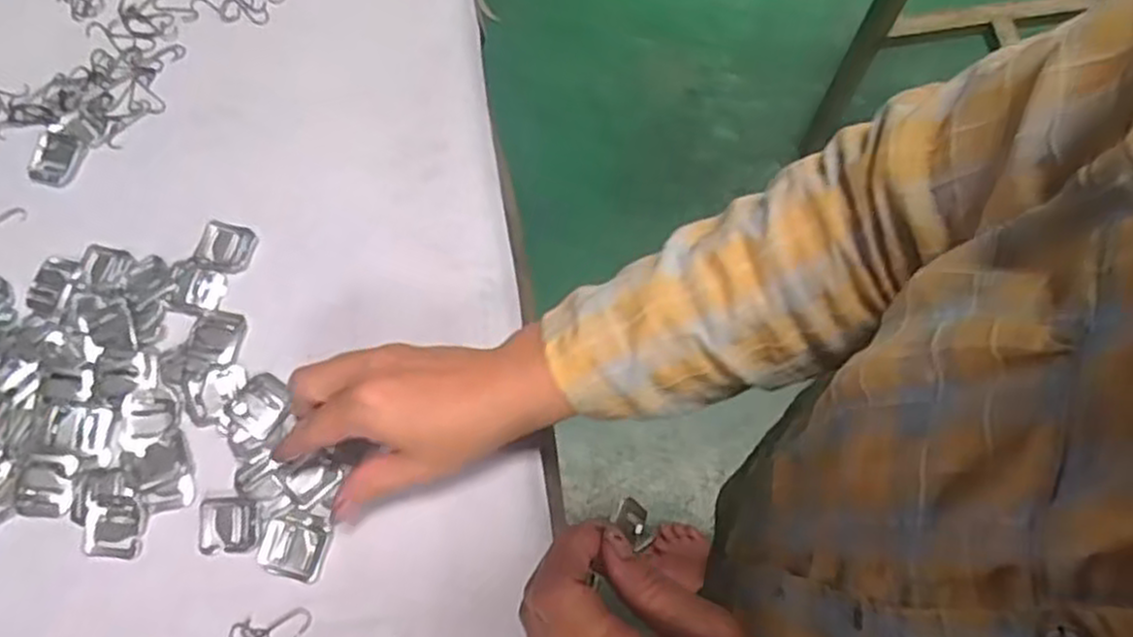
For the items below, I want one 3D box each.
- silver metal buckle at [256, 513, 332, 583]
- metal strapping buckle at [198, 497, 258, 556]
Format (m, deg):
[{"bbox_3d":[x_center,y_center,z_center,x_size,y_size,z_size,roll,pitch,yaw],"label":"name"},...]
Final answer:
[{"bbox_3d":[-0.151,0.126,0.432,0.035,0.005,0.034,14,71,4],"label":"silver metal buckle"},{"bbox_3d":[-0.192,0.117,0.442,0.034,0.004,0.030,-3,71,-2],"label":"metal strapping buckle"}]

